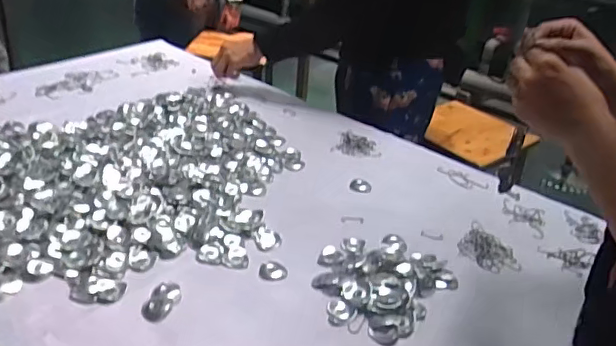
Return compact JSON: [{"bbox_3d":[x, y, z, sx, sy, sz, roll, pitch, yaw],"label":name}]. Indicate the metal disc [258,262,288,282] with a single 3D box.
[{"bbox_3d":[-0.047,0.132,0.749,0.037,0.005,0.036,4,30,-2],"label":"metal disc"}]

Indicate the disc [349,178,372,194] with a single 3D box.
[{"bbox_3d":[0.091,0.021,0.956,0.038,0.004,0.043,9,30,7],"label":"disc"}]

